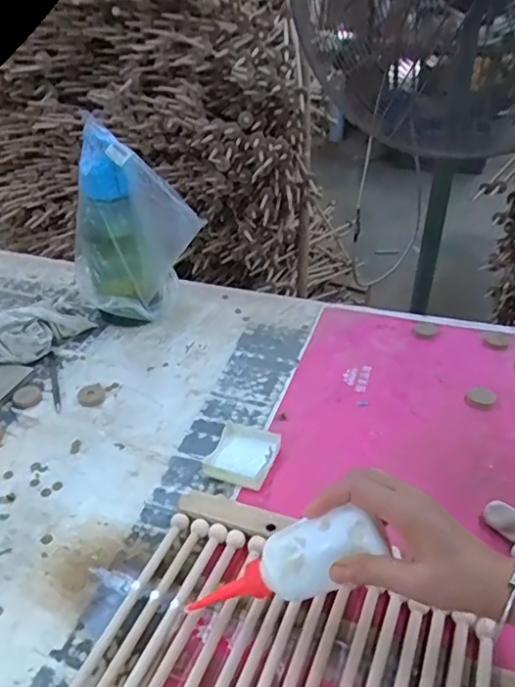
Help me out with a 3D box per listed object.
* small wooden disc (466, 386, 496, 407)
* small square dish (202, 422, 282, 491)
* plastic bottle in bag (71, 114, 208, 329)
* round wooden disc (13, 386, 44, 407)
[{"bbox_3d":[0.289,0.070,0.709,0.035,0.009,0.034,0,36,0],"label":"small wooden disc"},{"bbox_3d":[-0.018,0.130,0.645,0.077,0.016,0.086,14,38,19],"label":"small square dish"},{"bbox_3d":[-0.174,-0.152,0.814,0.196,0.286,0.099,6,36,9],"label":"plastic bottle in bag"},{"bbox_3d":[-0.312,0.071,0.744,0.036,0.008,0.035,0,36,0],"label":"round wooden disc"}]

